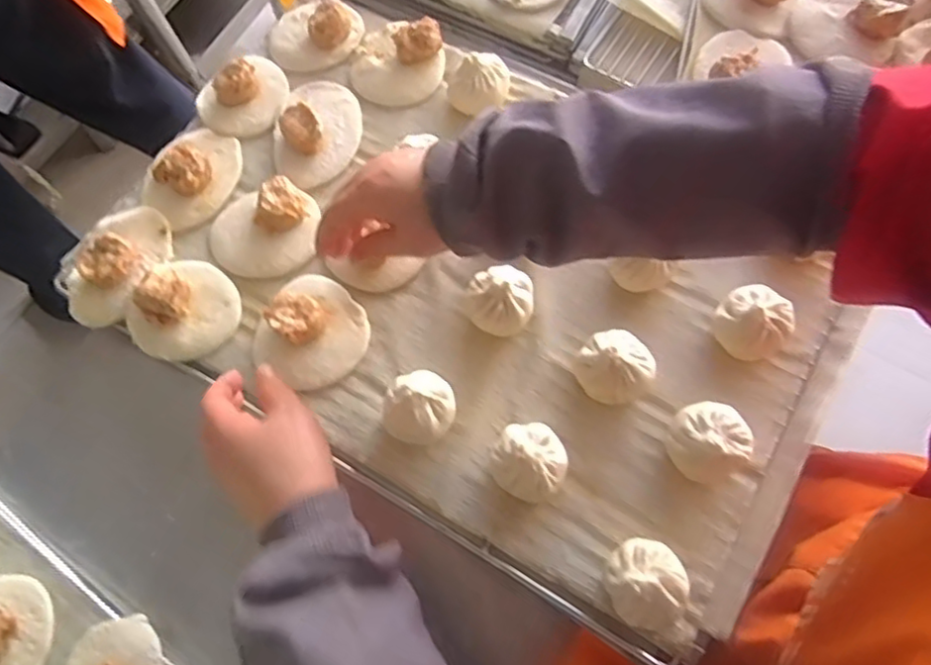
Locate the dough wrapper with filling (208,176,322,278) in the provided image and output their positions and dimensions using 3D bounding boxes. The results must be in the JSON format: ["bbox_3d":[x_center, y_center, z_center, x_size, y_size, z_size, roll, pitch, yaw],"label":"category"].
[{"bbox_3d":[-0.178,-0.091,0.556,0.094,0.029,0.077,-10,69,-2],"label":"dough wrapper with filling"}]

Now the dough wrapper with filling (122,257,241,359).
[{"bbox_3d":[-0.236,-0.024,0.533,0.085,0.030,0.086,-1,69,2],"label":"dough wrapper with filling"}]

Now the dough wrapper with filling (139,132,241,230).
[{"bbox_3d":[-0.248,-0.148,0.587,0.073,0.021,0.096,36,75,14],"label":"dough wrapper with filling"}]

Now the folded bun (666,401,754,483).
[{"bbox_3d":[0.174,0.078,0.468,0.051,0.044,0.051,-1,69,2],"label":"folded bun"}]

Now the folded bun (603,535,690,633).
[{"bbox_3d":[0.121,0.169,0.435,0.053,0.045,0.054,-1,69,2],"label":"folded bun"}]

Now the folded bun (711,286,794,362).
[{"bbox_3d":[0.220,-0.007,0.495,0.046,0.045,0.053,-39,73,-12],"label":"folded bun"}]

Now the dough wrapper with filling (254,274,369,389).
[{"bbox_3d":[-0.125,-0.005,0.522,0.083,0.031,0.086,-1,69,2],"label":"dough wrapper with filling"}]

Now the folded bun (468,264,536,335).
[{"bbox_3d":[0.029,-0.022,0.511,0.048,0.048,0.047,-1,69,2],"label":"folded bun"}]

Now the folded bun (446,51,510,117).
[{"bbox_3d":[0.011,-0.226,0.590,0.053,0.044,0.038,7,70,5],"label":"folded bun"}]

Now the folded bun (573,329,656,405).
[{"bbox_3d":[0.114,0.027,0.493,0.054,0.043,0.050,-1,69,2],"label":"folded bun"}]

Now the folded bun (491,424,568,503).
[{"bbox_3d":[0.047,0.093,0.468,0.053,0.046,0.052,-1,69,2],"label":"folded bun"}]

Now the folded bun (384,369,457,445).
[{"bbox_3d":[-0.030,0.056,0.487,0.046,0.043,0.048,-5,69,0],"label":"folded bun"}]

